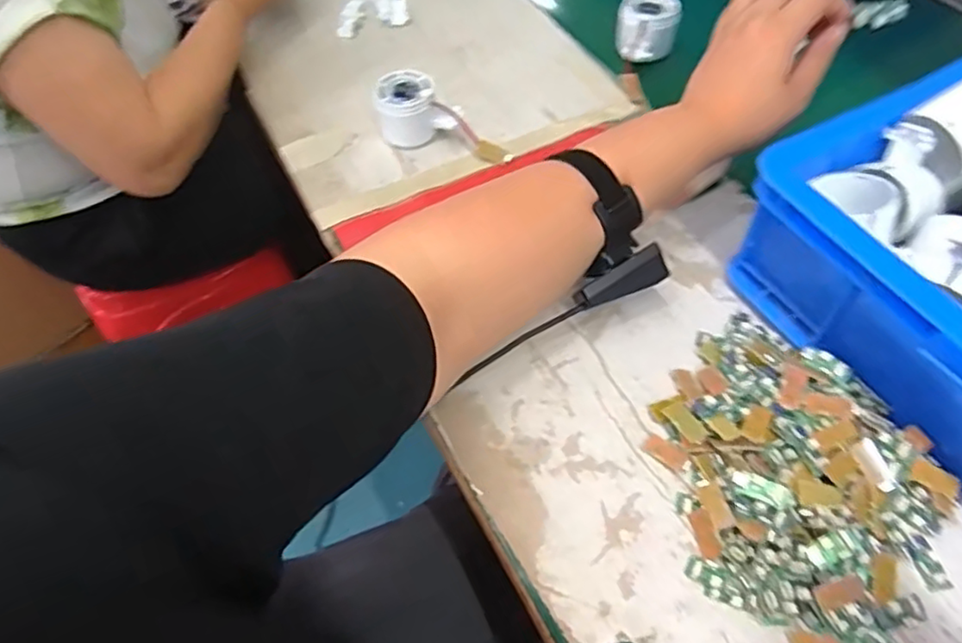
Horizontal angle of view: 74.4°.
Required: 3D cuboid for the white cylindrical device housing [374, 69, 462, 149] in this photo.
[{"bbox_3d":[-0.063,-0.208,0.619,0.078,0.053,0.054,-16,57,-6],"label":"white cylindrical device housing"}]

